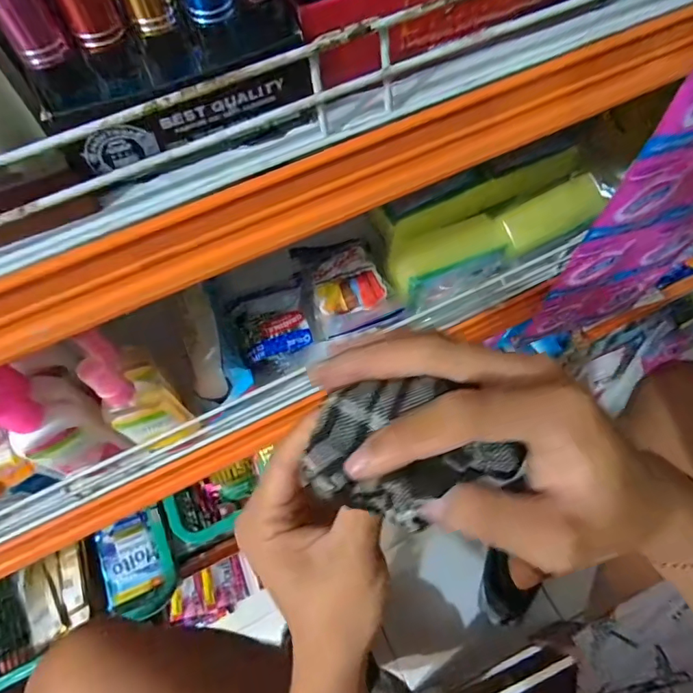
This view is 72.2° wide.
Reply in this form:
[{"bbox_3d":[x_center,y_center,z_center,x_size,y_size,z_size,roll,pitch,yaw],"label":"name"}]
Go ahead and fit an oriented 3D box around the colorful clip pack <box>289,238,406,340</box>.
[{"bbox_3d":[-0.001,-0.061,0.432,0.072,0.023,0.104,-19,63,-6],"label":"colorful clip pack"}]

